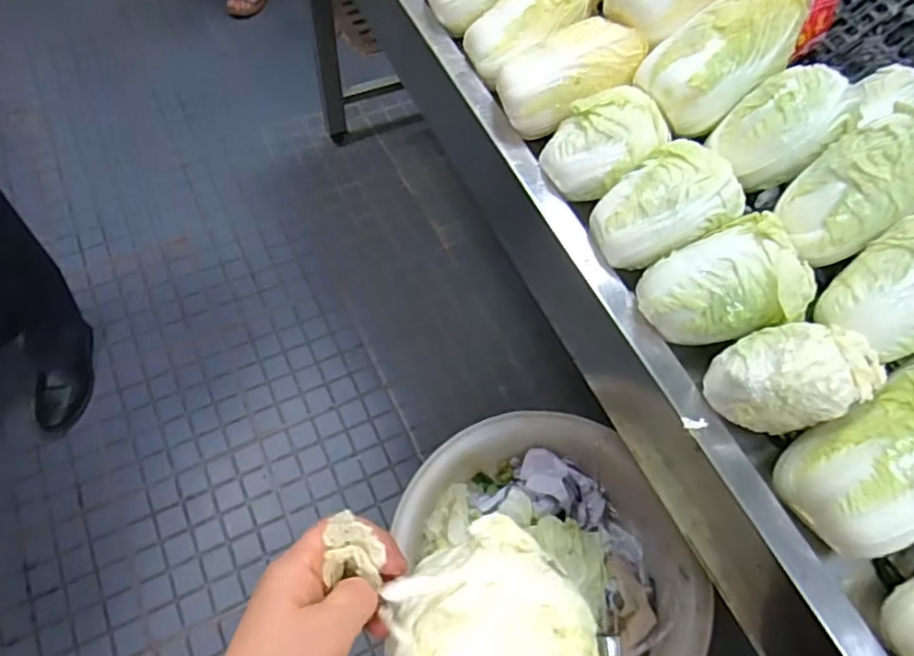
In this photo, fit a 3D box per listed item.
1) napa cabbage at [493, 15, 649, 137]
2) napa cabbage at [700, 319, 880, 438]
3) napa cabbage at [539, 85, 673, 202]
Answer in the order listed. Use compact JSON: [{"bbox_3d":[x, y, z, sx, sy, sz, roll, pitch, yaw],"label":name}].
[{"bbox_3d":[0.132,-0.303,0.745,0.153,0.098,0.097,-23,65,-16],"label":"napa cabbage"},{"bbox_3d":[0.307,0.044,0.564,0.128,0.084,0.082,7,60,0],"label":"napa cabbage"},{"bbox_3d":[0.172,-0.215,0.722,0.094,0.133,0.095,56,28,4],"label":"napa cabbage"}]

